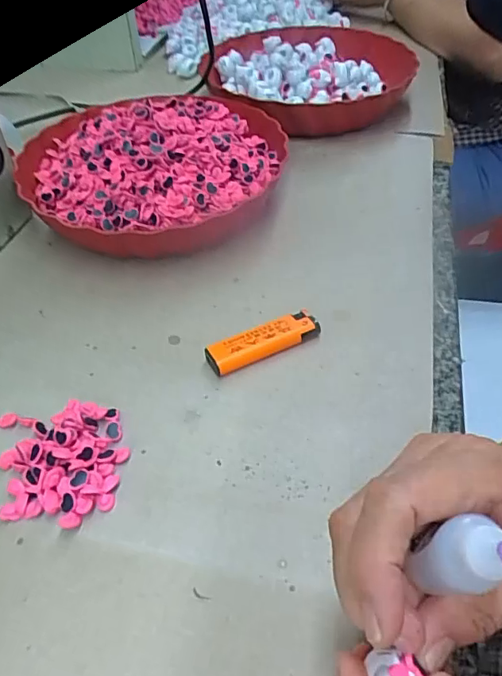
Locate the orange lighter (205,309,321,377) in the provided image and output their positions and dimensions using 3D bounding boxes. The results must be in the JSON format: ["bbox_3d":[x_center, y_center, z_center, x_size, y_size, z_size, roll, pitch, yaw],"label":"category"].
[{"bbox_3d":[0.008,0.004,0.363,0.079,0.015,0.022,-21,49,-16],"label":"orange lighter"}]

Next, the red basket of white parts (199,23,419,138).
[{"bbox_3d":[0.068,-0.308,0.615,0.233,0.056,0.279,6,47,8],"label":"red basket of white parts"}]

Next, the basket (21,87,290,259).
[{"bbox_3d":[-0.091,-0.150,0.468,0.235,0.076,0.205,-4,46,-1],"label":"basket"}]

